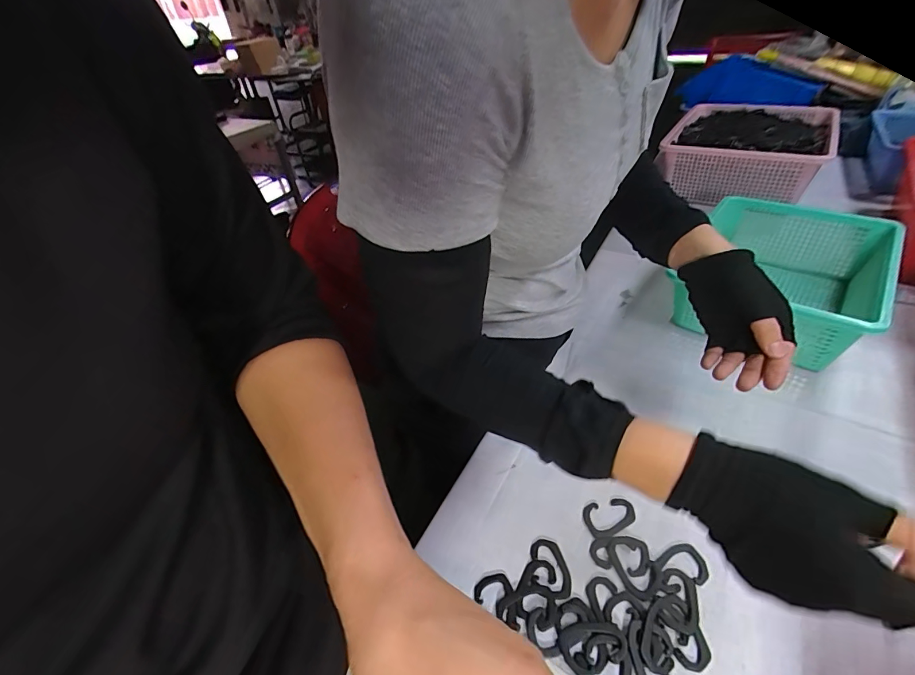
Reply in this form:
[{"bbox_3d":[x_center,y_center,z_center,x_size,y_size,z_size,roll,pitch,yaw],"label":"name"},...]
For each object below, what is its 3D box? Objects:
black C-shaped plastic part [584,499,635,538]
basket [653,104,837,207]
[{"bbox_3d":[0.154,0.182,0.430,0.051,0.006,0.036,-20,41,-16],"label":"black C-shaped plastic part"},{"bbox_3d":[0.723,-0.481,1.071,0.328,0.120,0.474,21,46,30],"label":"basket"}]

